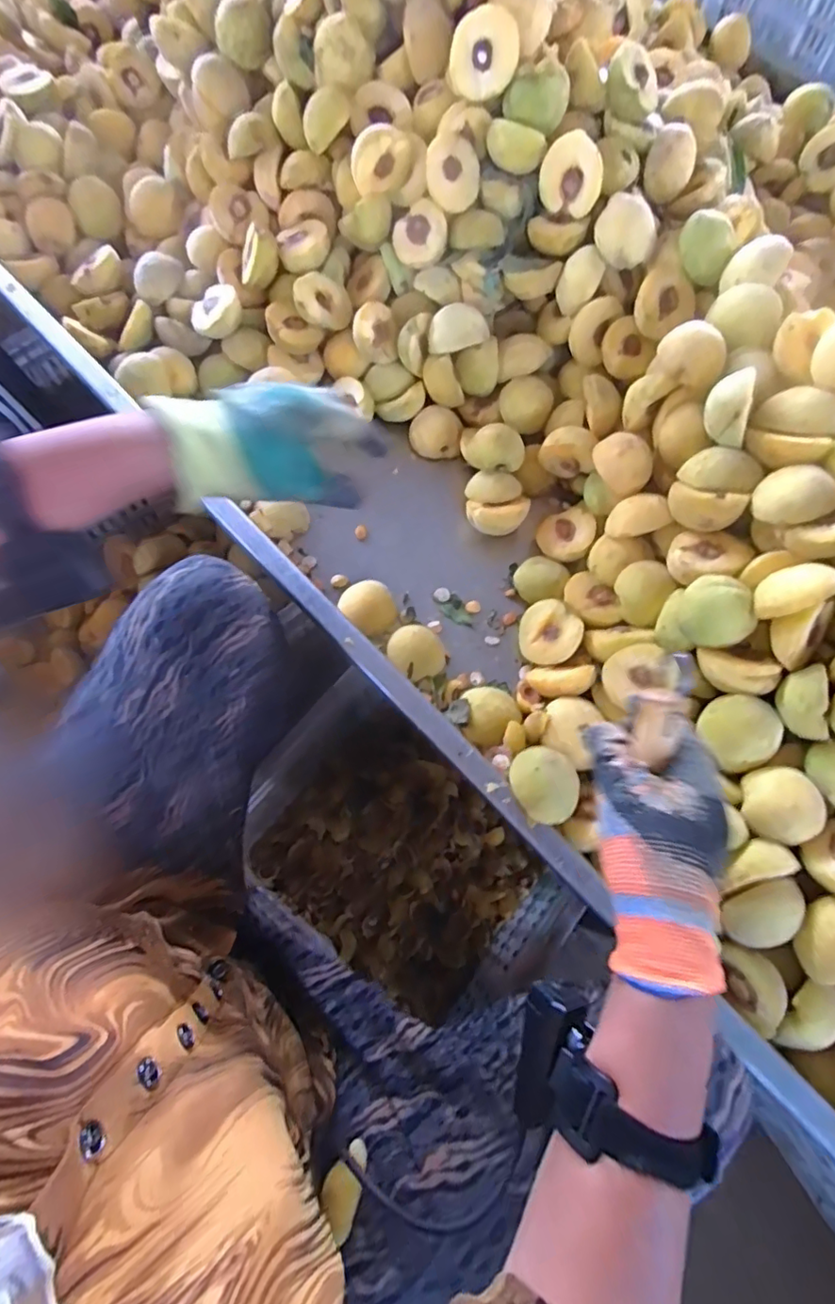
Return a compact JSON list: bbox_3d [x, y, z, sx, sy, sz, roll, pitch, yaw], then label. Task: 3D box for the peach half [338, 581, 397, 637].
[{"bbox_3d":[-0.049,-0.044,0.546,0.047,0.026,0.054,-28,74,-12],"label":"peach half"}]

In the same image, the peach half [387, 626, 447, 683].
[{"bbox_3d":[-0.001,0.001,0.529,0.056,0.026,0.049,43,74,12],"label":"peach half"}]

